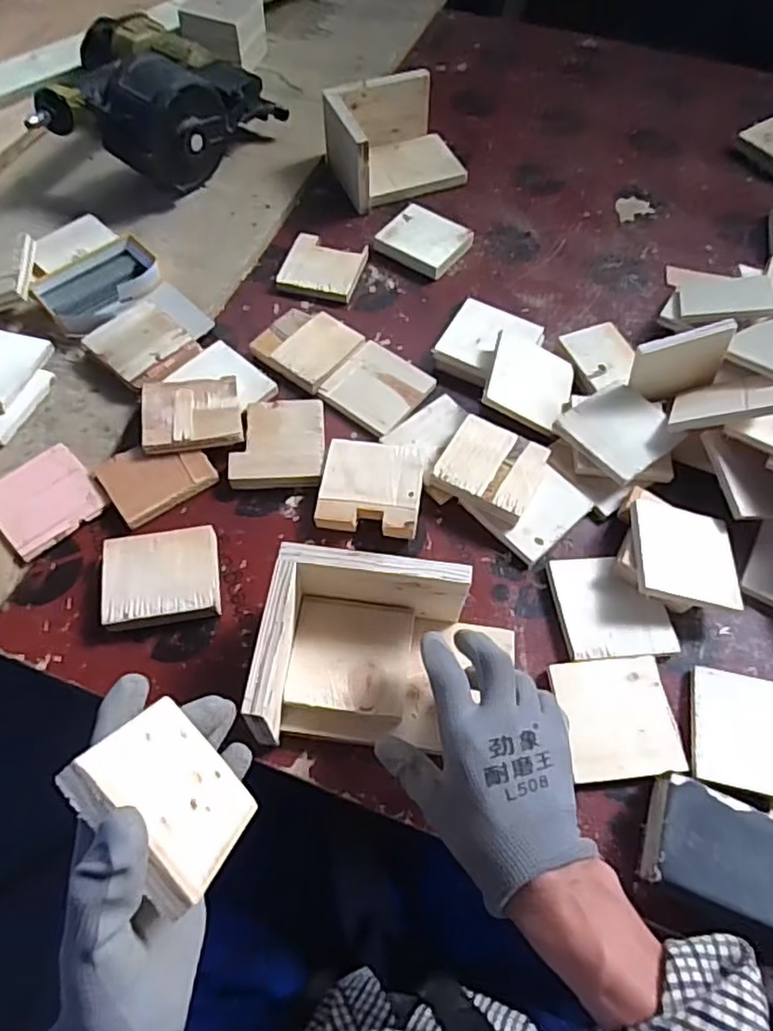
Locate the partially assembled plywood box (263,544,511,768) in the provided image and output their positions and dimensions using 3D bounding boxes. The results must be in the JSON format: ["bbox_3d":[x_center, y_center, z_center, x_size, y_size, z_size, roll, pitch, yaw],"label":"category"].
[{"bbox_3d":[-0.017,0.105,0.484,0.142,0.094,0.134,8,61,-1],"label":"partially assembled plywood box"}]

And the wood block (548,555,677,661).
[{"bbox_3d":[0.194,0.077,0.554,0.092,0.009,0.090,-4,62,-4],"label":"wood block"}]

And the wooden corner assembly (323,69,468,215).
[{"bbox_3d":[0.012,-0.486,0.824,0.159,0.085,0.132,-20,64,-12],"label":"wooden corner assembly"}]

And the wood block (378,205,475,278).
[{"bbox_3d":[0.045,-0.335,0.780,0.092,0.020,0.085,33,65,15],"label":"wood block"}]

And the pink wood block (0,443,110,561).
[{"bbox_3d":[-0.314,-0.015,0.588,0.088,0.009,0.091,-39,69,-20],"label":"pink wood block"}]

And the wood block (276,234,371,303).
[{"bbox_3d":[-0.074,-0.290,0.758,0.089,0.020,0.082,15,62,6],"label":"wood block"}]

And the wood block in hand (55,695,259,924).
[{"bbox_3d":[-0.107,0.140,0.325,0.010,0.090,0.082,-41,86,7],"label":"wood block in hand"}]

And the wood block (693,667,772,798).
[{"bbox_3d":[0.289,0.170,0.504,0.089,0.012,0.091,12,62,5],"label":"wood block"}]

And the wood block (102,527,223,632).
[{"bbox_3d":[-0.190,0.053,0.546,0.092,0.022,0.079,-8,62,-7],"label":"wood block"}]

